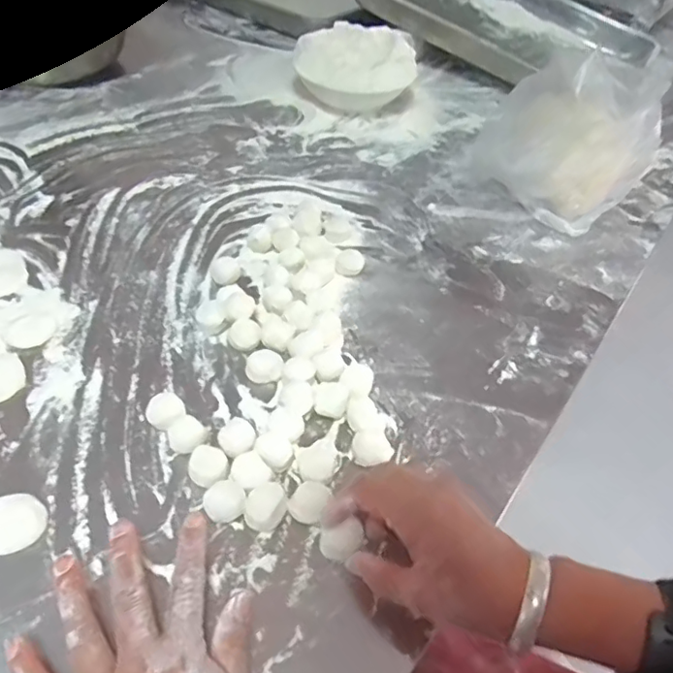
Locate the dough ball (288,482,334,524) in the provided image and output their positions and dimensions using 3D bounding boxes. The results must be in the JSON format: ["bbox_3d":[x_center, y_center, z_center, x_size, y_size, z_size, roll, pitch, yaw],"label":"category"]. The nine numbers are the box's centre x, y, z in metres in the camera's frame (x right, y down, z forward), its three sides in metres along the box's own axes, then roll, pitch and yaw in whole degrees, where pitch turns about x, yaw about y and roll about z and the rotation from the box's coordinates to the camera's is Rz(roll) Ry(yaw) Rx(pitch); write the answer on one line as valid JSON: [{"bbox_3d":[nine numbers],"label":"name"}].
[{"bbox_3d":[-0.018,0.113,0.379,0.023,0.021,0.027,26,50,16],"label":"dough ball"}]

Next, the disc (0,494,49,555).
[{"bbox_3d":[-0.210,0.120,0.361,0.041,0.006,0.038,4,47,-4],"label":"disc"}]

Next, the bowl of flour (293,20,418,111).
[{"bbox_3d":[0.024,-0.360,0.777,0.157,0.084,0.151,4,47,-4],"label":"bowl of flour"}]

